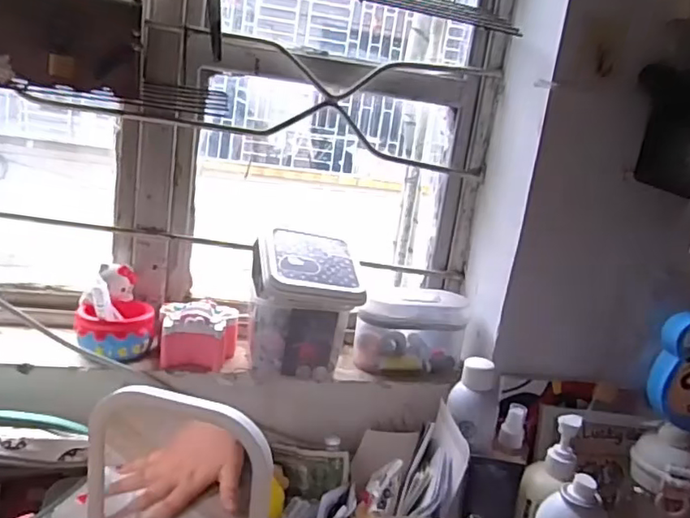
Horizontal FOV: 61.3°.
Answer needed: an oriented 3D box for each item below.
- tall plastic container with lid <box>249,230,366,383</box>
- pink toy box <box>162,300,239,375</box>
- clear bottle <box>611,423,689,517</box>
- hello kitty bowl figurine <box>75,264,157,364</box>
[{"bbox_3d":[-0.051,0.055,0.688,0.118,0.152,0.078,5,13,-13],"label":"tall plastic container with lid"},{"bbox_3d":[-0.170,0.086,0.681,0.086,0.066,0.061,5,13,-10],"label":"pink toy box"},{"bbox_3d":[0.350,0.279,0.658,0.075,0.182,0.075,17,16,34],"label":"clear bottle"},{"bbox_3d":[-0.265,0.062,0.674,0.080,0.092,0.089,3,14,-20],"label":"hello kitty bowl figurine"}]

